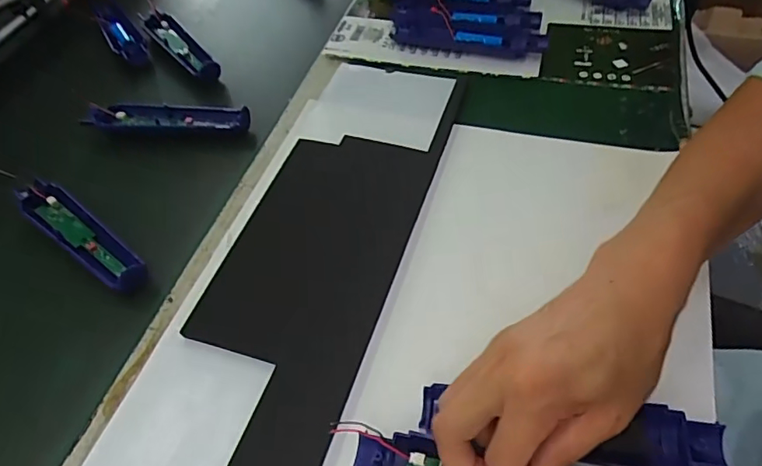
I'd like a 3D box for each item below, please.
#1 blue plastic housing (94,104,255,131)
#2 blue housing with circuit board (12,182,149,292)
[{"bbox_3d":[-0.214,-0.120,0.530,0.160,0.014,0.042,-1,52,3],"label":"blue plastic housing"},{"bbox_3d":[-0.259,0.000,0.445,0.163,0.012,0.035,31,61,25],"label":"blue housing with circuit board"}]

